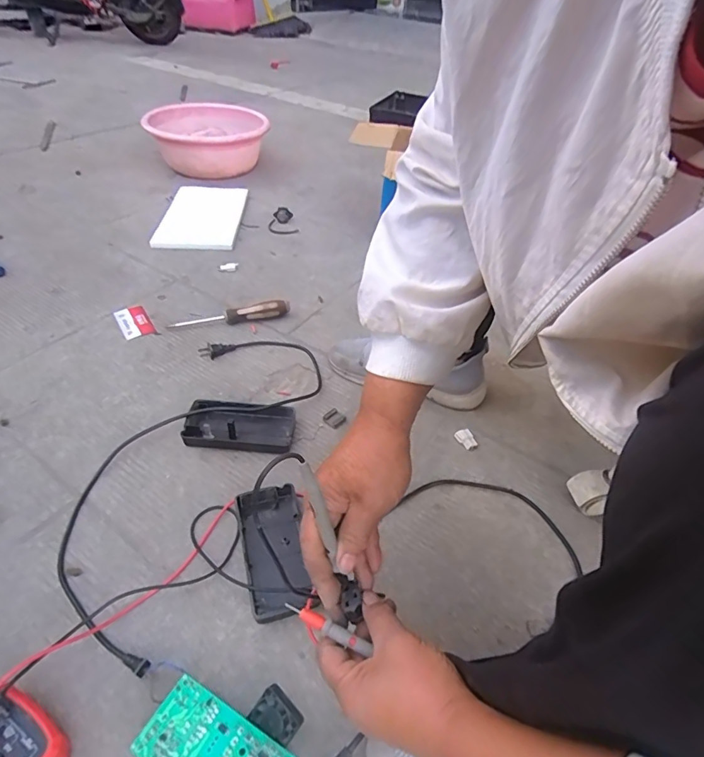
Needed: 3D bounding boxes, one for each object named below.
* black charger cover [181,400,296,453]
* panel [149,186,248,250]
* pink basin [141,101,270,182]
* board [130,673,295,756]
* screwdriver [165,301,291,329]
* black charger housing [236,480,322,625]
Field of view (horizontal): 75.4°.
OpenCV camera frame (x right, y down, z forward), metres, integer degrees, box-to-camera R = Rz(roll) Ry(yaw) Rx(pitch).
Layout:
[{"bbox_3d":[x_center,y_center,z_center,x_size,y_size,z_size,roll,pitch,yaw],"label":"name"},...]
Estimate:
[{"bbox_3d":[-0.154,0.066,0.630,0.142,0.028,0.072,5,42,-1],"label":"black charger cover"},{"bbox_3d":[-0.366,-0.401,1.115,0.180,0.015,0.336,1,42,-6],"label":"panel"},{"bbox_3d":[-0.429,-0.718,1.370,0.337,0.132,0.381,-8,44,-15],"label":"pink basin"},{"bbox_3d":[-0.109,0.308,0.368,0.119,0.035,0.062,23,45,18],"label":"board"},{"bbox_3d":[-0.215,-0.115,0.811,0.210,0.029,0.037,-8,44,-16],"label":"screwdriver"},{"bbox_3d":[-0.085,0.187,0.506,0.070,0.025,0.143,-10,45,-17],"label":"black charger housing"}]

